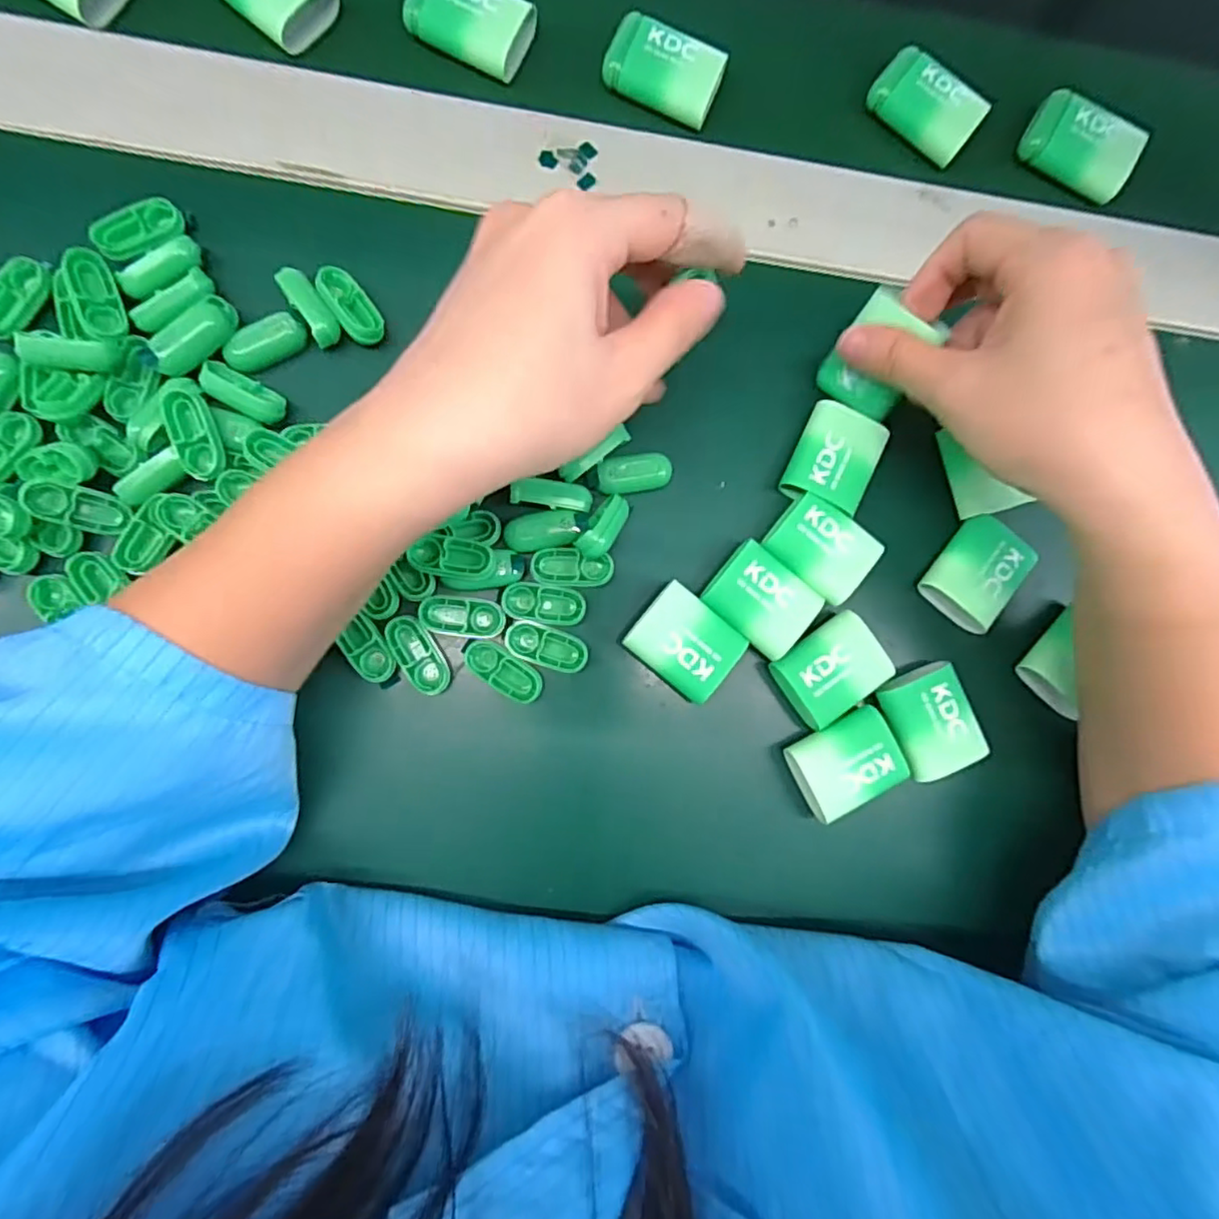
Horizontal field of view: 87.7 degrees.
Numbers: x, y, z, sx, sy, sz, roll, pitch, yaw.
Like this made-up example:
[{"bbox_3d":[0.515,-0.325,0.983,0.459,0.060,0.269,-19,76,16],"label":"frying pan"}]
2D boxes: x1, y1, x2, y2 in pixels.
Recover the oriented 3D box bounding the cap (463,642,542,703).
[{"bbox_3d":[-0.043,0.026,0.261,0.034,0.008,0.015,37,78,-6],"label":"cap"}]

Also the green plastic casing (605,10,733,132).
[{"bbox_3d":[0.025,-0.244,0.286,0.051,0.010,0.032,22,80,-9],"label":"green plastic casing"}]

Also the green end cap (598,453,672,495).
[{"bbox_3d":[0.011,-0.058,0.266,0.031,0.004,0.015,-8,85,-13],"label":"green end cap"}]

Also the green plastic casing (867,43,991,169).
[{"bbox_3d":[0.149,-0.237,0.300,0.050,0.014,0.032,36,78,-6],"label":"green plastic casing"}]

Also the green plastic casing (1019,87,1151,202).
[{"bbox_3d":[0.227,-0.222,0.303,0.052,0.015,0.031,32,81,-1],"label":"green plastic casing"}]

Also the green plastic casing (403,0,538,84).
[{"bbox_3d":[-0.062,-0.261,0.280,0.051,0.012,0.035,31,78,-8],"label":"green plastic casing"}]

